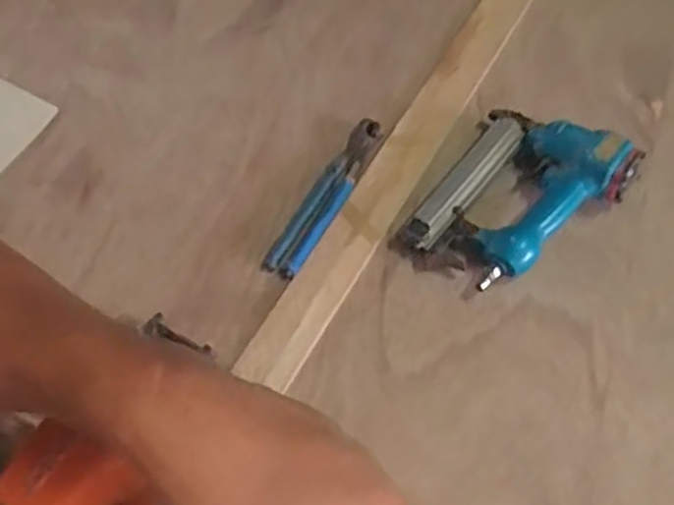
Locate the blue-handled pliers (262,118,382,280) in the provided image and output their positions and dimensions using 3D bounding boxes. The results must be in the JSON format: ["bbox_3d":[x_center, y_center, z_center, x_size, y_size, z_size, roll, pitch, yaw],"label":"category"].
[{"bbox_3d":[-0.010,-0.065,0.797,0.041,0.011,0.215,26,65,18],"label":"blue-handled pliers"}]

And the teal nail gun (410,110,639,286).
[{"bbox_3d":[0.192,-0.056,0.759,0.175,0.059,0.208,30,66,20],"label":"teal nail gun"}]

